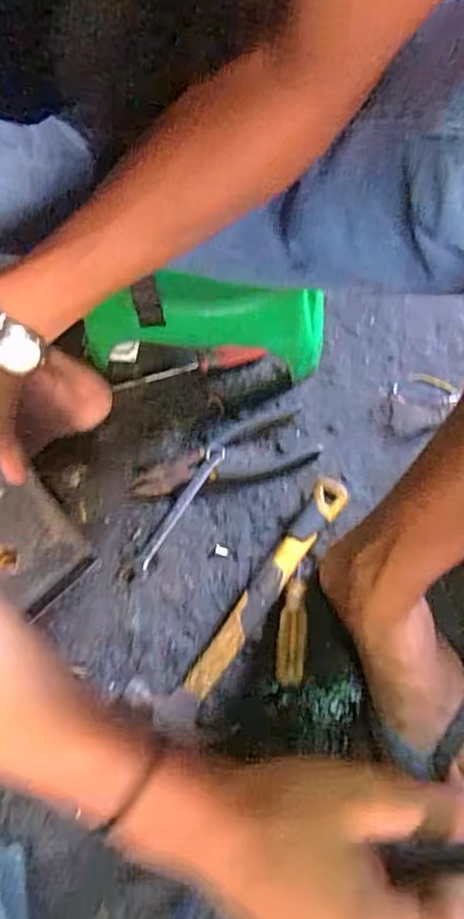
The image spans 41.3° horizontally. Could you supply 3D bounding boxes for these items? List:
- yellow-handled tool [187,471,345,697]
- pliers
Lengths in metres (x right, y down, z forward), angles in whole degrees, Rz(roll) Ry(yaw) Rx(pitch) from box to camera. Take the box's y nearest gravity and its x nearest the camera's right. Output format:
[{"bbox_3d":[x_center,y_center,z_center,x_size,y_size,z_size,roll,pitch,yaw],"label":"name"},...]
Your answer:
[{"bbox_3d":[0.037,0.112,0.576,0.033,0.035,0.241,31,66,18],"label":"yellow-handled tool"},{"bbox_3d":[-0.013,-0.002,0.660,0.193,0.016,0.079,-18,61,-8],"label":"pliers"}]

